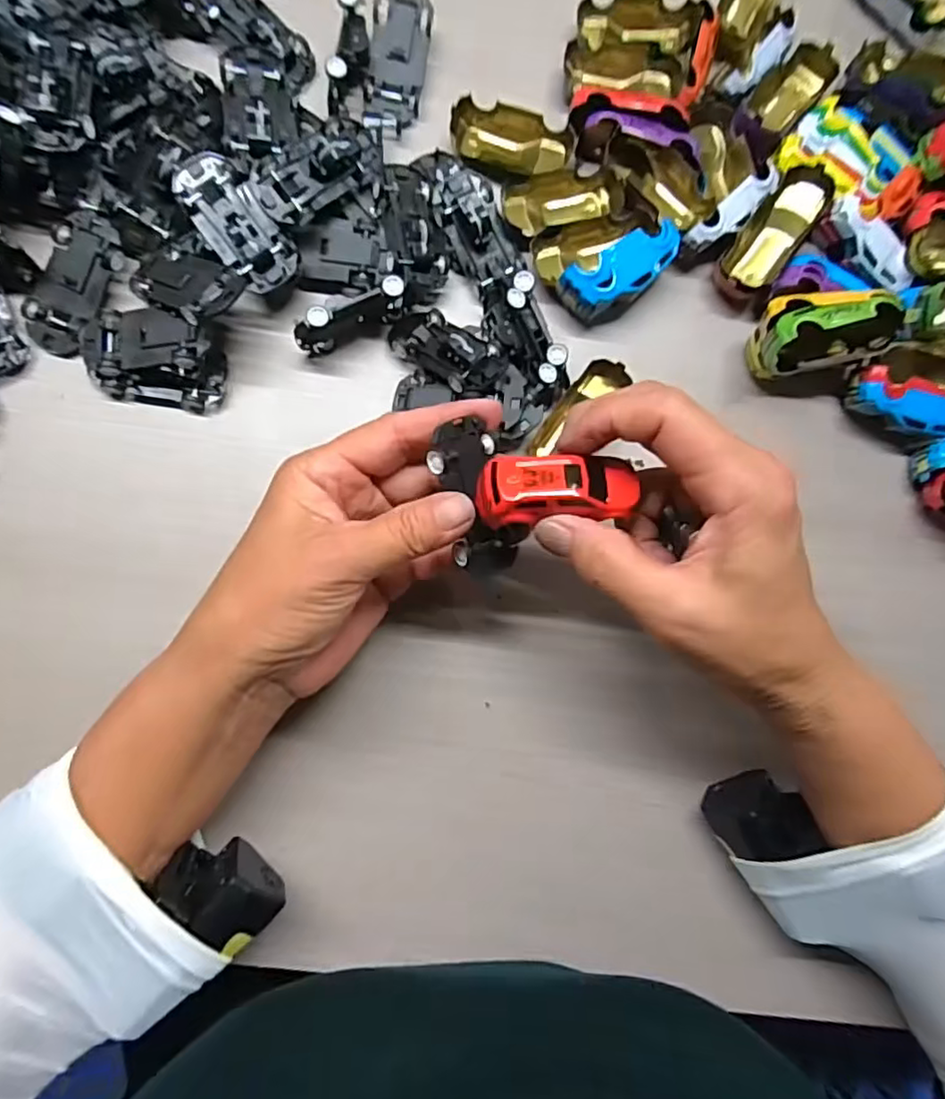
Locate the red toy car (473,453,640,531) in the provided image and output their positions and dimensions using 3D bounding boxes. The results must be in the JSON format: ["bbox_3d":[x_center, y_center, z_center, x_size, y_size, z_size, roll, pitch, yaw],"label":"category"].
[{"bbox_3d":[0.033,-0.023,0.237,0.063,0.014,0.025,-4,86,-10],"label":"red toy car"}]

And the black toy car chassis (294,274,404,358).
[{"bbox_3d":[-0.059,-0.113,0.301,0.056,0.033,0.012,-31,90,-10],"label":"black toy car chassis"}]

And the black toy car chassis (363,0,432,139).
[{"bbox_3d":[-0.039,-0.253,0.319,0.029,0.014,0.071,8,97,-6],"label":"black toy car chassis"}]

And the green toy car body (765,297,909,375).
[{"bbox_3d":[0.178,-0.108,0.302,0.066,0.023,0.026,-18,88,-10],"label":"green toy car body"}]

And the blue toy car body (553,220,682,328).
[{"bbox_3d":[0.076,-0.141,0.319,0.062,0.030,0.028,-33,90,-10],"label":"blue toy car body"}]

